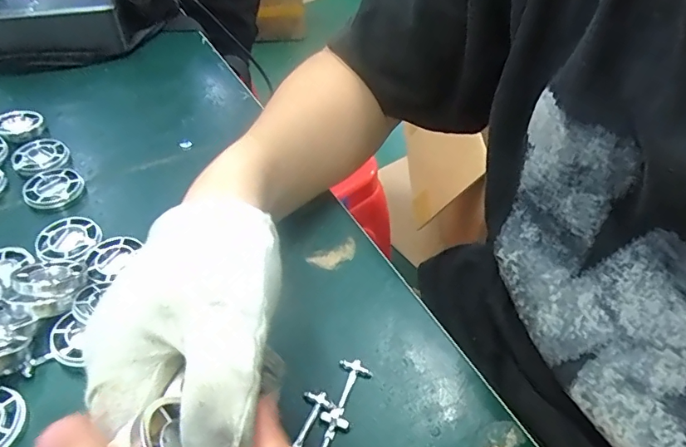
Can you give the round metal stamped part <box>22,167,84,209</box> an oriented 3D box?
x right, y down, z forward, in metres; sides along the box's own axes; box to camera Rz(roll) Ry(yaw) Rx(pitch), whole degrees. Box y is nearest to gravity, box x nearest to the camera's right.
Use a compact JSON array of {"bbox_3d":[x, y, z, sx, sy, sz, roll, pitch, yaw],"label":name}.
[{"bbox_3d":[-0.214,-0.027,0.358,0.038,0.006,0.038,1,47,-1],"label":"round metal stamped part"}]

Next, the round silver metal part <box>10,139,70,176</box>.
[{"bbox_3d":[-0.237,-0.052,0.381,0.043,0.005,0.040,1,47,-1],"label":"round silver metal part"}]

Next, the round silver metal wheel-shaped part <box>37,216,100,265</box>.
[{"bbox_3d":[-0.181,0.010,0.319,0.043,0.007,0.038,30,53,24],"label":"round silver metal wheel-shaped part"}]

